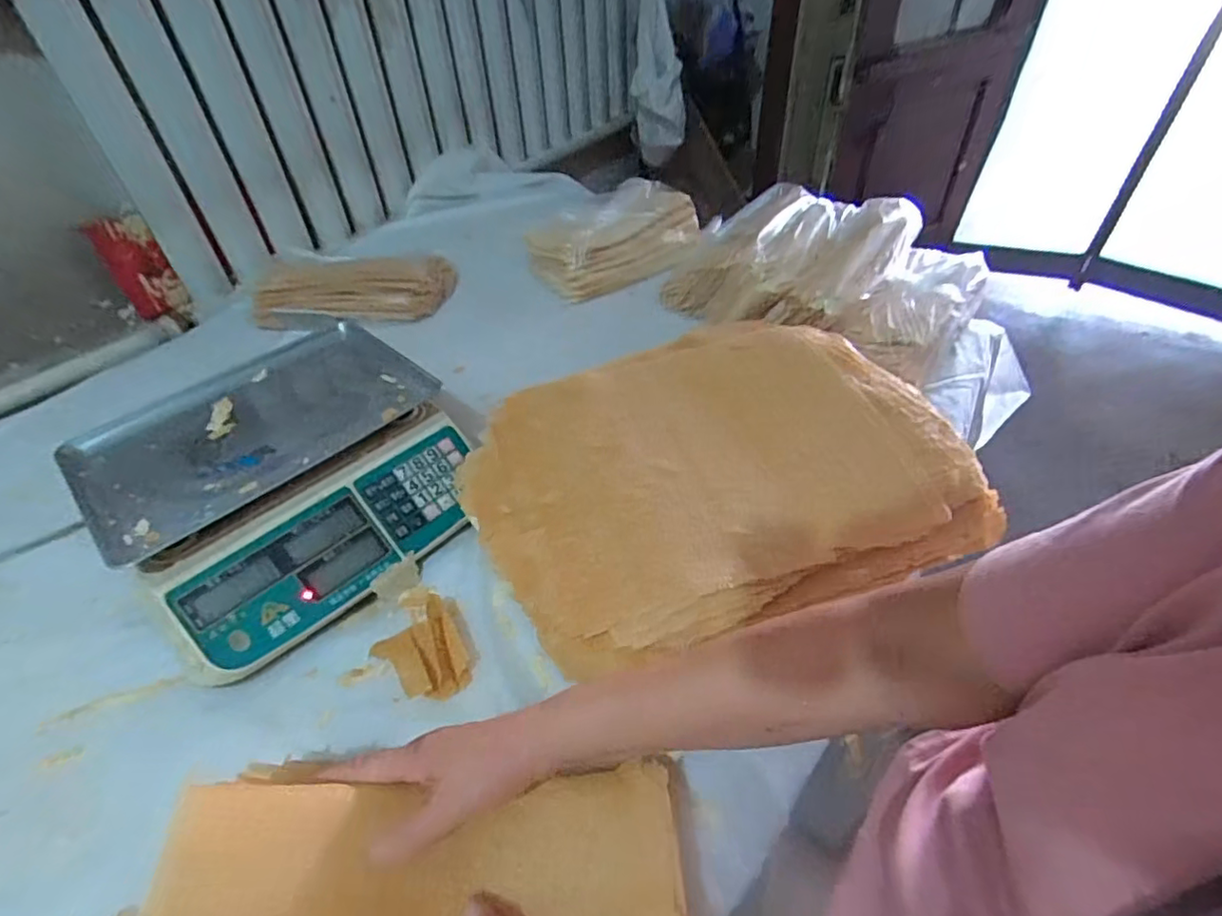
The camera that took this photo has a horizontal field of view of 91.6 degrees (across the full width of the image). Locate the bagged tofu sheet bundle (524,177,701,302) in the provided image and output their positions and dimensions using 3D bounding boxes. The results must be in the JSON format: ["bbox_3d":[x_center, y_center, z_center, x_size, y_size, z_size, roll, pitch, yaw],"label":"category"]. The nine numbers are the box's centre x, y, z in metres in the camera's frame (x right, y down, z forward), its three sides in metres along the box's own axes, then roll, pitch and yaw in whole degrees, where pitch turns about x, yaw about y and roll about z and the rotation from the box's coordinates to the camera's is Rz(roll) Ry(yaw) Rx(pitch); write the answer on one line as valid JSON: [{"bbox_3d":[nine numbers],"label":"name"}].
[{"bbox_3d":[0.014,-0.382,1.029,0.317,0.056,0.168,-24,91,-18],"label":"bagged tofu sheet bundle"}]

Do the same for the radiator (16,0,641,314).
[{"bbox_3d":[-0.308,-0.866,1.259,0.153,0.490,1.426,28,51,27],"label":"radiator"}]

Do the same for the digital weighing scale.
[{"bbox_3d":[-0.345,0.020,0.645,0.326,0.118,0.321,33,53,31],"label":"digital weighing scale"}]

